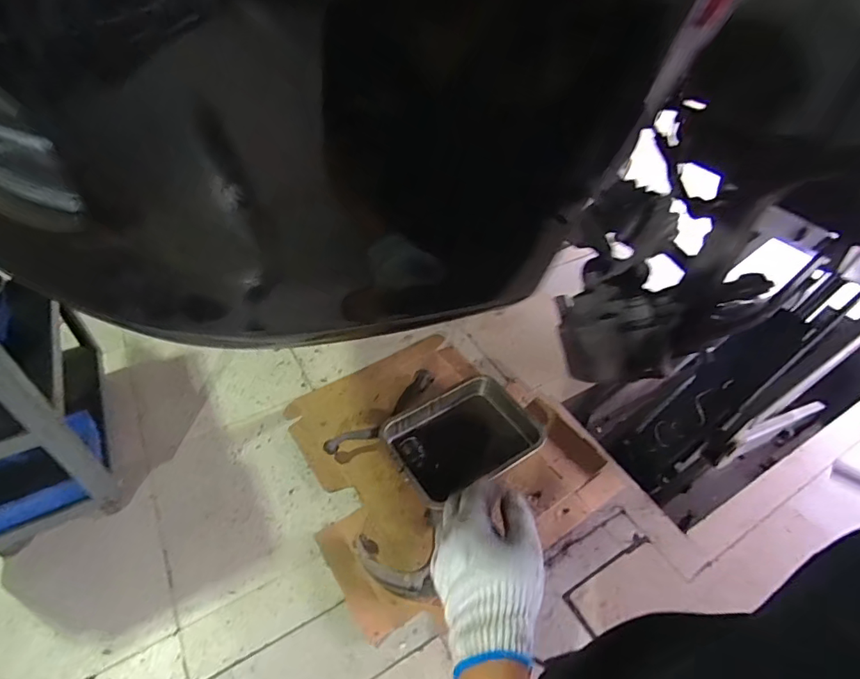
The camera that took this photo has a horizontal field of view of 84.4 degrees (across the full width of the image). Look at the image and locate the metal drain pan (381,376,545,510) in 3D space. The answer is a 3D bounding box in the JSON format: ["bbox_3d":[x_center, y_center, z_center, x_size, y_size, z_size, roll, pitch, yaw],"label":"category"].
[{"bbox_3d":[0.105,0.323,1.571,0.466,0.133,0.334,-22,50,-24],"label":"metal drain pan"}]

